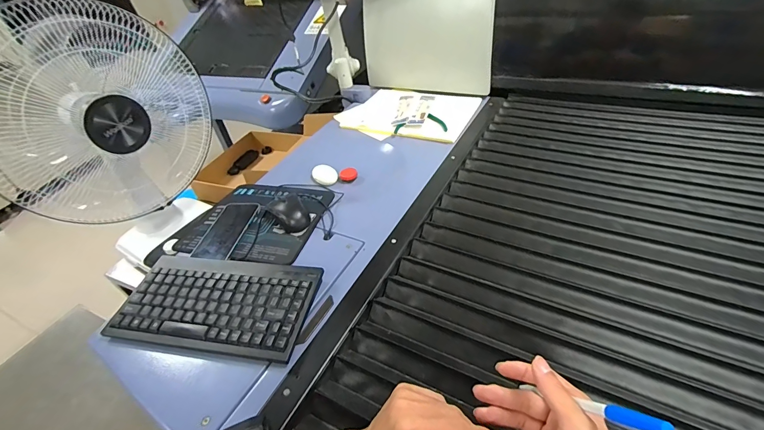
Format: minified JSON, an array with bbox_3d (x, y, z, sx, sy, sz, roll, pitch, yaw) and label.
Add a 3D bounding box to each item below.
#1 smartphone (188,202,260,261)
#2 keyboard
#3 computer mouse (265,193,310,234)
[{"bbox_3d":[-0.287,0.026,0.673,0.075,0.010,0.142,2,42,11],"label":"smartphone"},{"bbox_3d":[-0.241,0.127,0.539,0.281,0.031,0.149,3,41,13],"label":"keyboard"},{"bbox_3d":[-0.173,-0.005,0.681,0.058,0.035,0.091,-28,44,-22],"label":"computer mouse"}]

